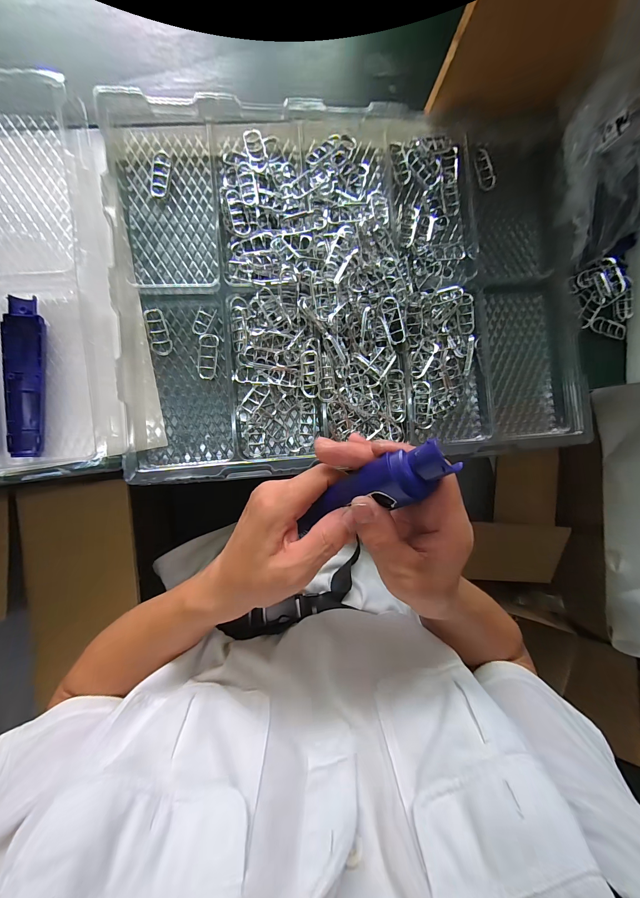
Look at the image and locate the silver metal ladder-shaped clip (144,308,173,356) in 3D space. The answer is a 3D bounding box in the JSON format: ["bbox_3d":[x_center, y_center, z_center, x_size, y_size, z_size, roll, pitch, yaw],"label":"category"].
[{"bbox_3d":[-0.187,-0.135,0.365,0.023,0.007,0.056,-17,90,-6],"label":"silver metal ladder-shaped clip"}]

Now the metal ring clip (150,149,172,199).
[{"bbox_3d":[-0.185,-0.321,0.369,0.022,0.004,0.058,6,87,-6],"label":"metal ring clip"}]

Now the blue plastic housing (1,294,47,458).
[{"bbox_3d":[-0.322,-0.077,0.342,0.037,0.013,0.167,2,88,-6],"label":"blue plastic housing"}]

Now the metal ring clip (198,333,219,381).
[{"bbox_3d":[-0.132,-0.108,0.372,0.023,0.004,0.054,2,88,-6],"label":"metal ring clip"}]

